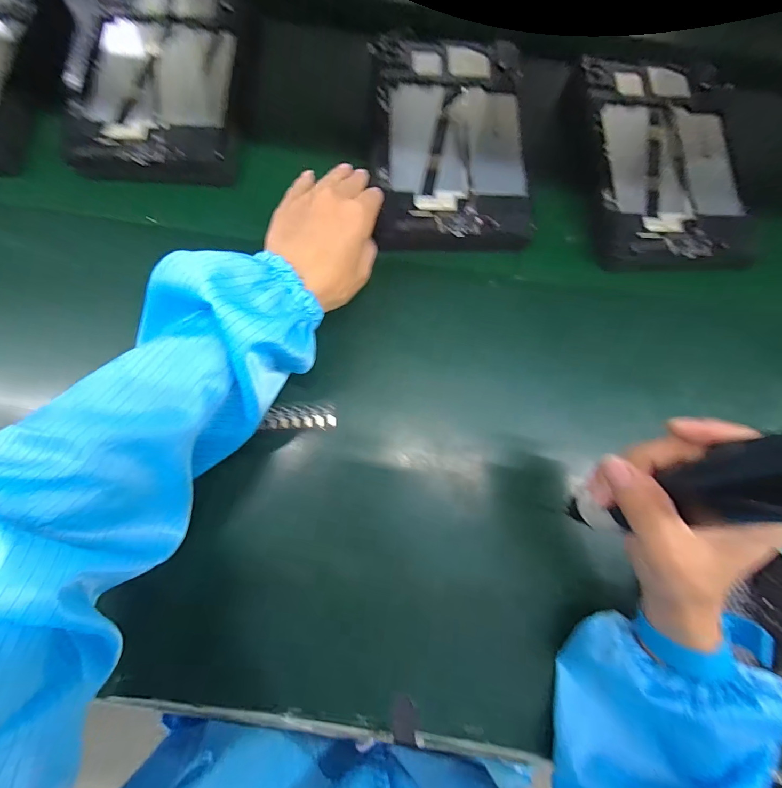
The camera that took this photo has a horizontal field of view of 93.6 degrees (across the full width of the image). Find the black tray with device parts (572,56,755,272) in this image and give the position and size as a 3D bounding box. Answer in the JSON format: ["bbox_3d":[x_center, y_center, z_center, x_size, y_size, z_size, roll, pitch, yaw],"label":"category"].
[{"bbox_3d":[0.278,-0.242,0.379,0.155,0.021,0.249,-1,78,-2],"label":"black tray with device parts"}]

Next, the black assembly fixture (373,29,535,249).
[{"bbox_3d":[0.058,-0.255,0.370,0.150,0.023,0.250,1,78,-2],"label":"black assembly fixture"}]

